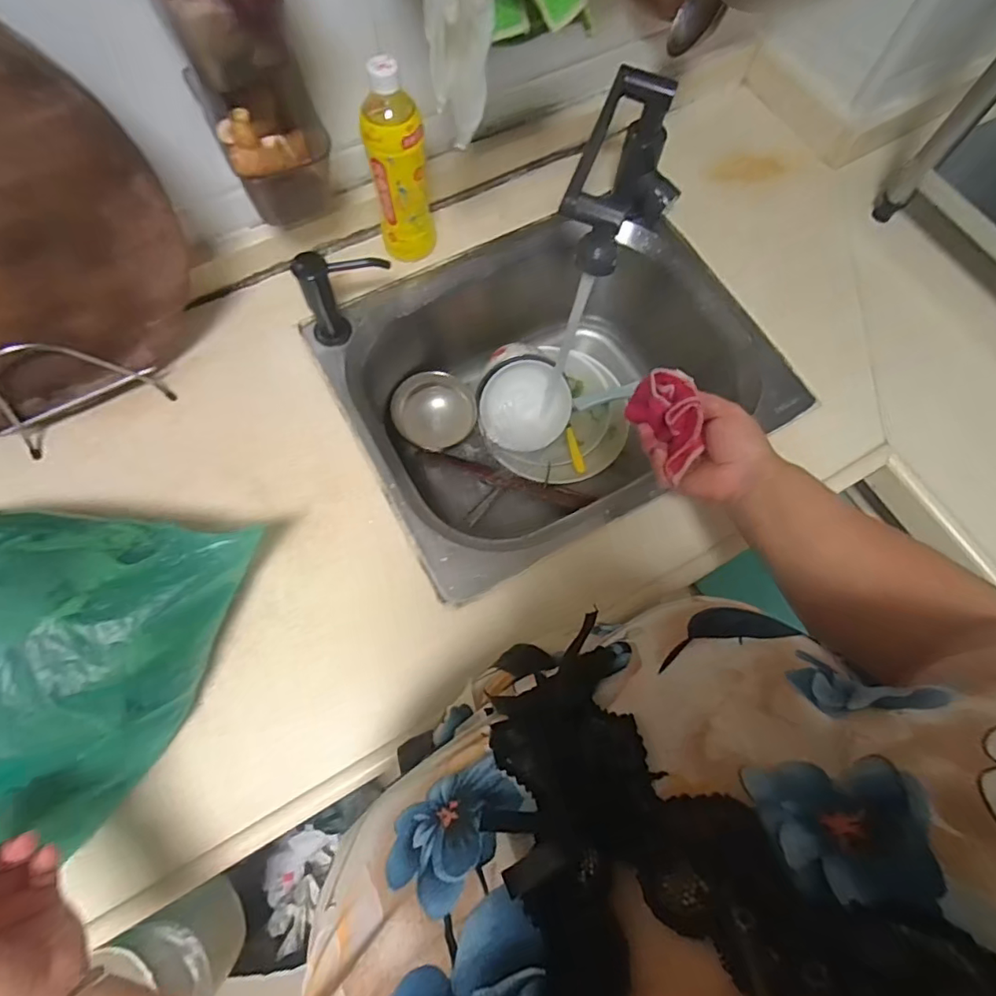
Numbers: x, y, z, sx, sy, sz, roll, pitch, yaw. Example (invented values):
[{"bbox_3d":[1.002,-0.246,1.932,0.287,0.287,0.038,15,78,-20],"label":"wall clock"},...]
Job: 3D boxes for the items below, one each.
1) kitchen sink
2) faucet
[{"bbox_3d":[0.059,-0.147,0.744,0.498,0.213,0.438,-27,72,-11],"label":"kitchen sink"},{"bbox_3d":[0.142,-0.339,0.631,0.098,0.167,0.215,21,70,6],"label":"faucet"}]

